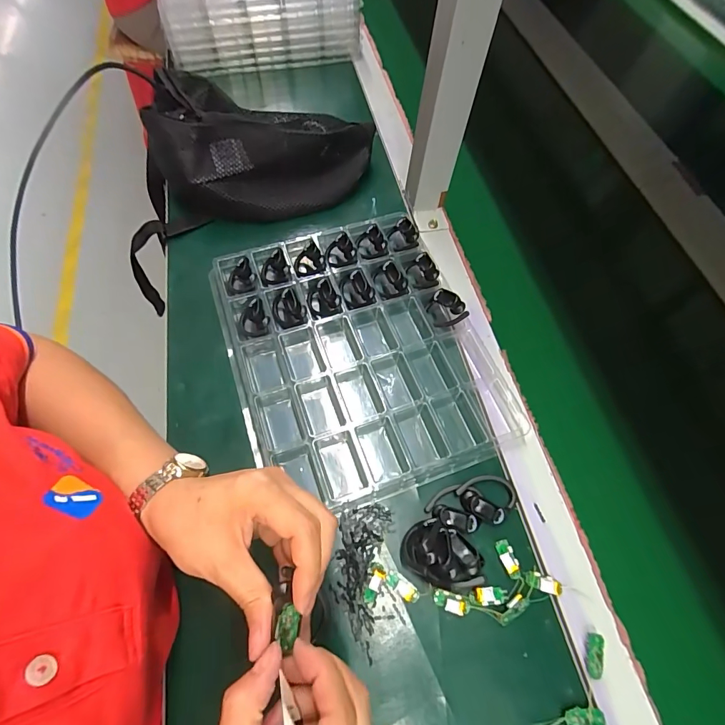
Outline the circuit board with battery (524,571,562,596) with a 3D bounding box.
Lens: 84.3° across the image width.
[{"bbox_3d":[0.145,0.176,0.318,0.028,0.004,0.013,21,64,10],"label":"circuit board with battery"}]

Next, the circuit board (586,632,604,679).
[{"bbox_3d":[0.171,0.216,0.295,0.011,0.004,0.028,16,63,8],"label":"circuit board"}]

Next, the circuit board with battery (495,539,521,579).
[{"bbox_3d":[0.119,0.160,0.326,0.013,0.004,0.028,-14,63,-8],"label":"circuit board with battery"}]

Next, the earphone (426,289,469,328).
[{"bbox_3d":[0.085,-0.052,0.415,0.028,0.038,0.042,-39,69,-19],"label":"earphone"}]

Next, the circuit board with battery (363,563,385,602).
[{"bbox_3d":[0.010,0.174,0.315,0.010,0.007,0.028,27,65,13],"label":"circuit board with battery"}]

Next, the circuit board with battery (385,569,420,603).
[{"bbox_3d":[0.031,0.176,0.315,0.029,0.005,0.012,31,66,15],"label":"circuit board with battery"}]

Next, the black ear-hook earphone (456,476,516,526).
[{"bbox_3d":[0.107,0.117,0.344,0.048,0.011,0.036,13,63,6],"label":"black ear-hook earphone"}]

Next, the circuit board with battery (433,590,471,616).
[{"bbox_3d":[0.069,0.186,0.310,0.029,0.005,0.013,17,63,8],"label":"circuit board with battery"}]

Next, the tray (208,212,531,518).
[{"bbox_3d":[-0.007,-0.018,0.396,0.237,0.040,0.290,-18,64,-10],"label":"tray"}]

